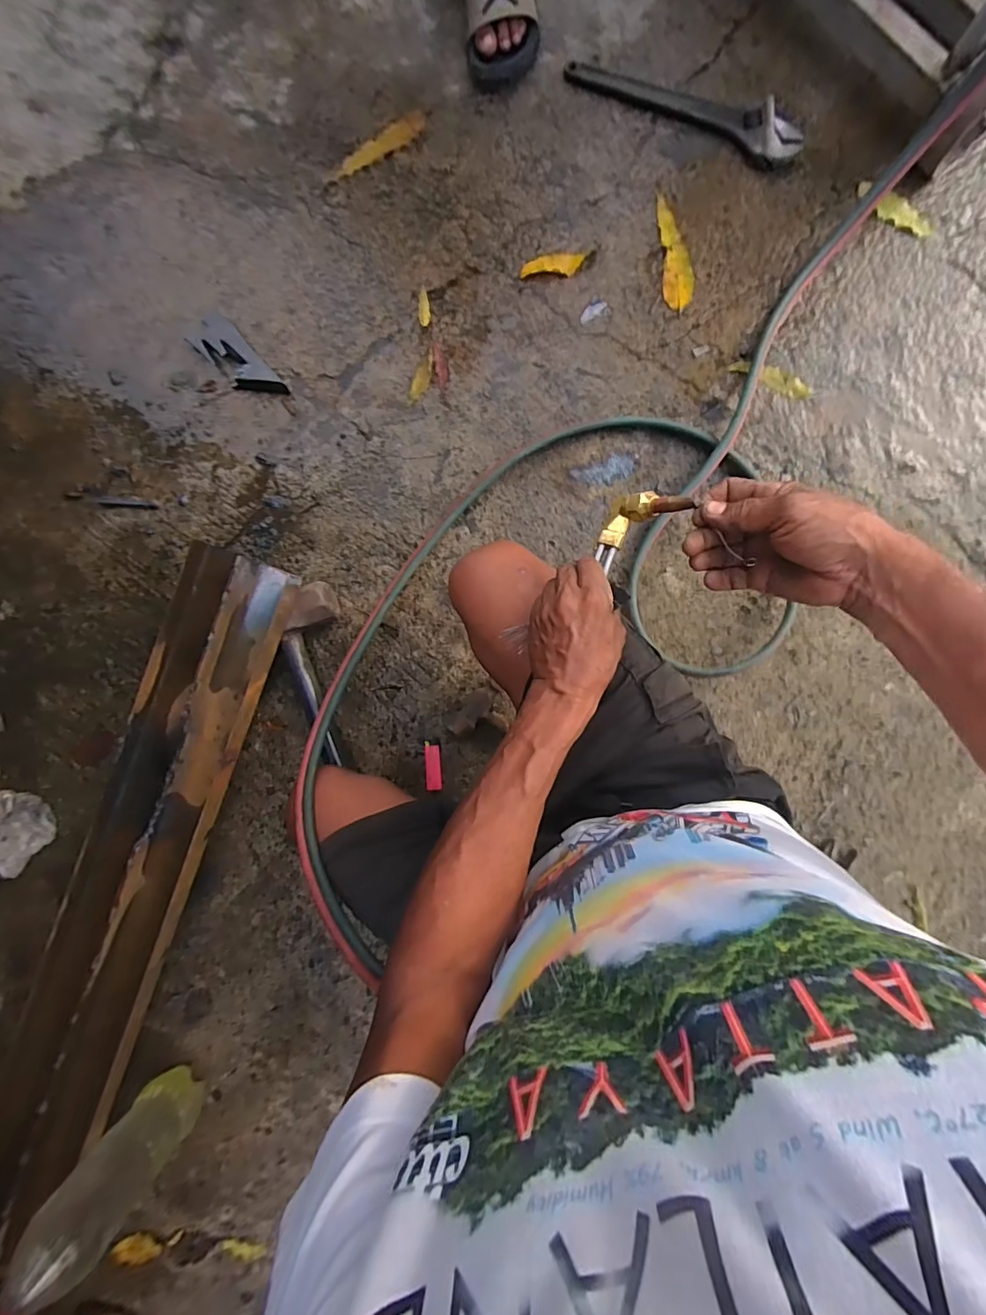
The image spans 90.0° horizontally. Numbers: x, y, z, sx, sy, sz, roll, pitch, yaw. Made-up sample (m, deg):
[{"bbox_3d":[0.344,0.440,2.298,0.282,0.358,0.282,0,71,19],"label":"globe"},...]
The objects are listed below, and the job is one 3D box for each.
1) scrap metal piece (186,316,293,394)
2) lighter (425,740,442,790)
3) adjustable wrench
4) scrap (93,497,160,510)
[{"bbox_3d":[-0.403,-0.467,0.776,0.168,0.013,0.065,44,91,1],"label":"scrap metal piece"},{"bbox_3d":[-0.091,0.163,0.749,0.022,0.017,0.073,-5,90,1],"label":"lighter"},{"bbox_3d":[0.281,-0.820,0.729,0.362,0.022,0.070,24,90,1],"label":"adjustable wrench"},{"bbox_3d":[-0.583,-0.245,0.783,0.098,0.008,0.016,5,90,1],"label":"scrap"}]

